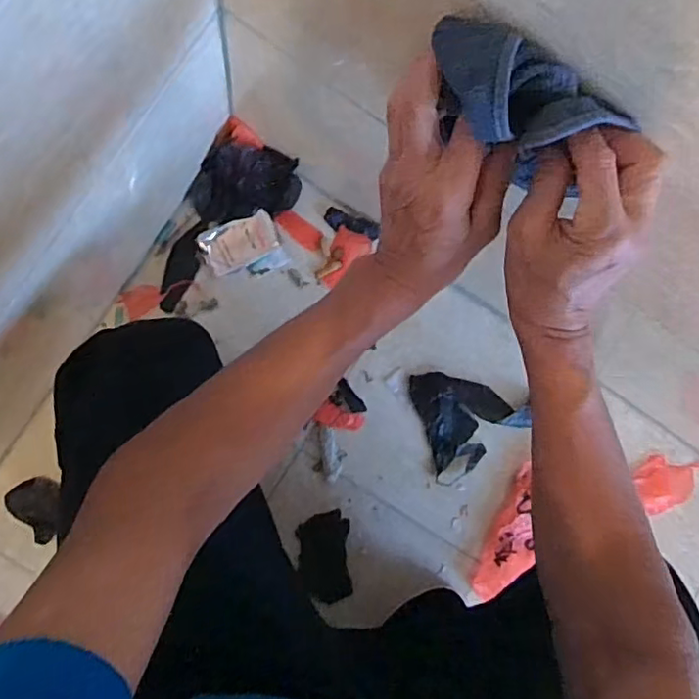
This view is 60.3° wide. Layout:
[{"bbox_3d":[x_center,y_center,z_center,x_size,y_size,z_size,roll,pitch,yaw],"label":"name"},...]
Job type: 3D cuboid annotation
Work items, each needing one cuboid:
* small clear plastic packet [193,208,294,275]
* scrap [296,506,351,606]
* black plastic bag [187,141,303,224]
[{"bbox_3d":[-0.137,-0.130,0.779,0.096,0.017,0.072,-23,93,-8],"label":"small clear plastic packet"},{"bbox_3d":[-0.031,0.264,0.766,0.063,0.018,0.107,-5,90,-9],"label":"scrap"},{"bbox_3d":[-0.133,-0.213,0.764,0.135,0.029,0.087,-11,91,-9],"label":"black plastic bag"}]

